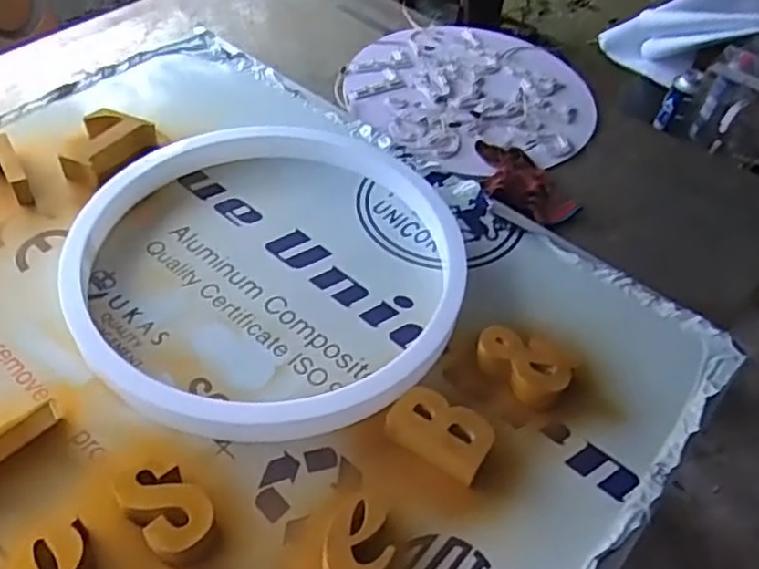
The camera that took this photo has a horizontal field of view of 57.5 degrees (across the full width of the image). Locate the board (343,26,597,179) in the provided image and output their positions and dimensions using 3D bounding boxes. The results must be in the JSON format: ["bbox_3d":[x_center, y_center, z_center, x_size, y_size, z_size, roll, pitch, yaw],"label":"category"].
[{"bbox_3d":[0.171,-0.360,1.286,0.452,0.027,0.446,3,50,-4],"label":"board"}]

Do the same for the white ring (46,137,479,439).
[{"bbox_3d":[-0.140,-0.048,0.908,0.495,0.058,0.525,3,47,-3],"label":"white ring"}]

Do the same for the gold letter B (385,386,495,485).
[{"bbox_3d":[0.066,0.162,0.756,0.115,0.045,0.069,29,50,20],"label":"gold letter B"}]

